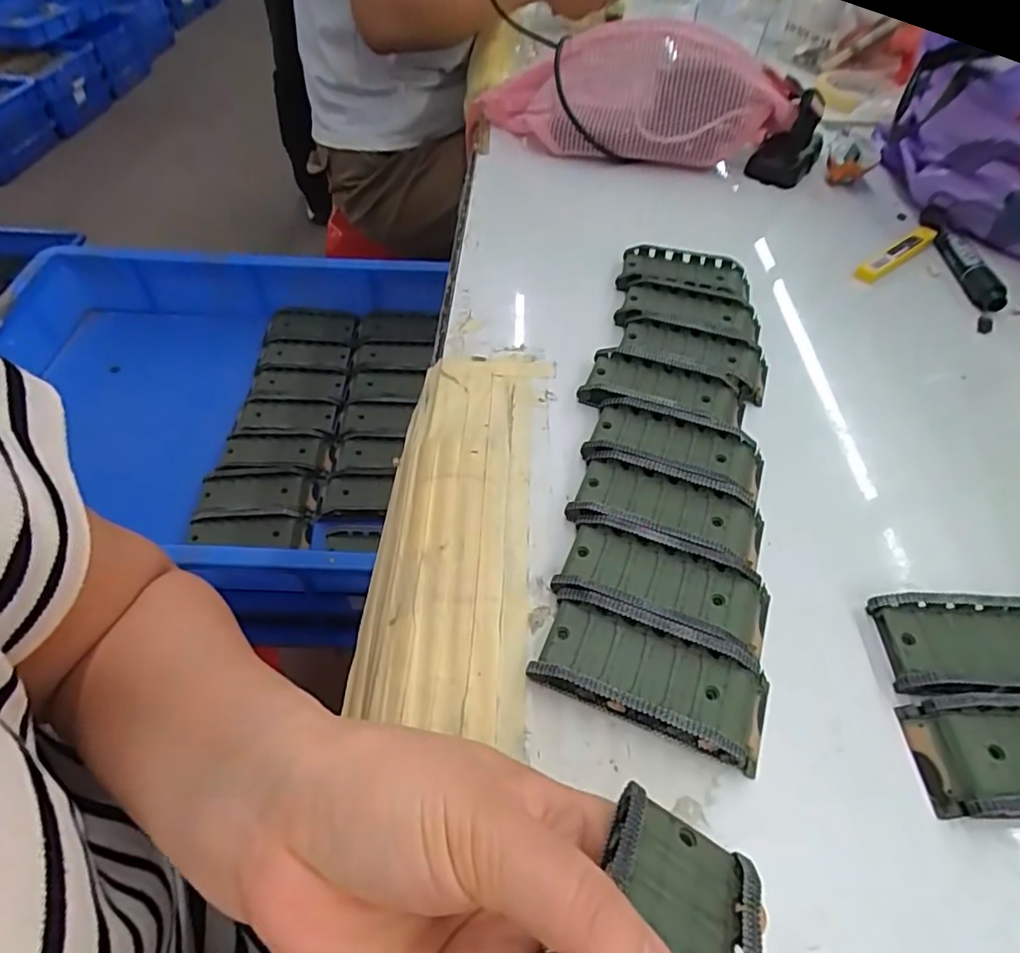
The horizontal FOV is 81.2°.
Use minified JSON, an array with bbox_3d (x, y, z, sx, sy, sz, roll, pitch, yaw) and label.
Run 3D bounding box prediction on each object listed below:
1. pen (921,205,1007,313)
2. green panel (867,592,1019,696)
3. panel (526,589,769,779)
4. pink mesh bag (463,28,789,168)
[{"bbox_3d":[0.365,-0.182,0.486,0.017,0.019,0.143,6,51,2],"label":"pen"},{"bbox_3d":[0.215,0.078,0.269,0.085,0.020,0.046,4,51,1],"label":"green panel"},{"bbox_3d":[0.061,0.086,0.255,0.095,0.019,0.044,20,52,13],"label":"panel"},{"bbox_3d":[0.110,-0.370,0.578,0.305,0.100,0.100,16,52,10],"label":"pink mesh bag"}]

